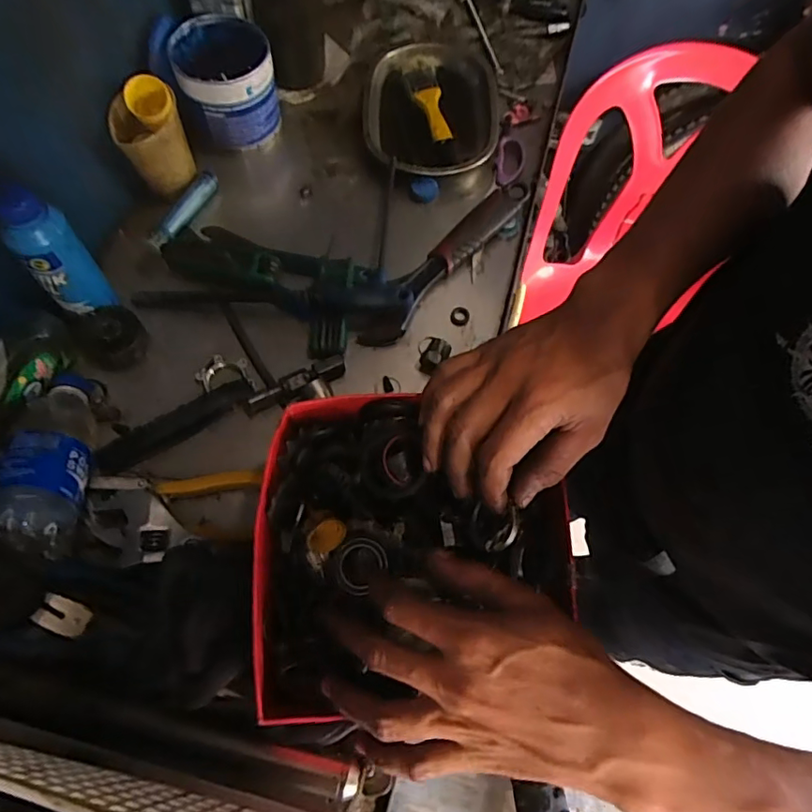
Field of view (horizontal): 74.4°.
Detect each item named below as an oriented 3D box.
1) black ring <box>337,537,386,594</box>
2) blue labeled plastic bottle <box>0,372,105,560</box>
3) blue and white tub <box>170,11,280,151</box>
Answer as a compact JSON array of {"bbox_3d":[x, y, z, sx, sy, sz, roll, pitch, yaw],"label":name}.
[{"bbox_3d":[-0.031,0.106,0.358,0.032,0.004,0.036,40,73,12],"label":"black ring"},{"bbox_3d":[-0.286,0.037,0.433,0.054,0.061,0.175,-16,41,-8],"label":"blue labeled plastic bottle"},{"bbox_3d":[-0.193,-0.349,0.593,0.095,0.103,0.096,1,69,-2],"label":"blue and white tub"}]

